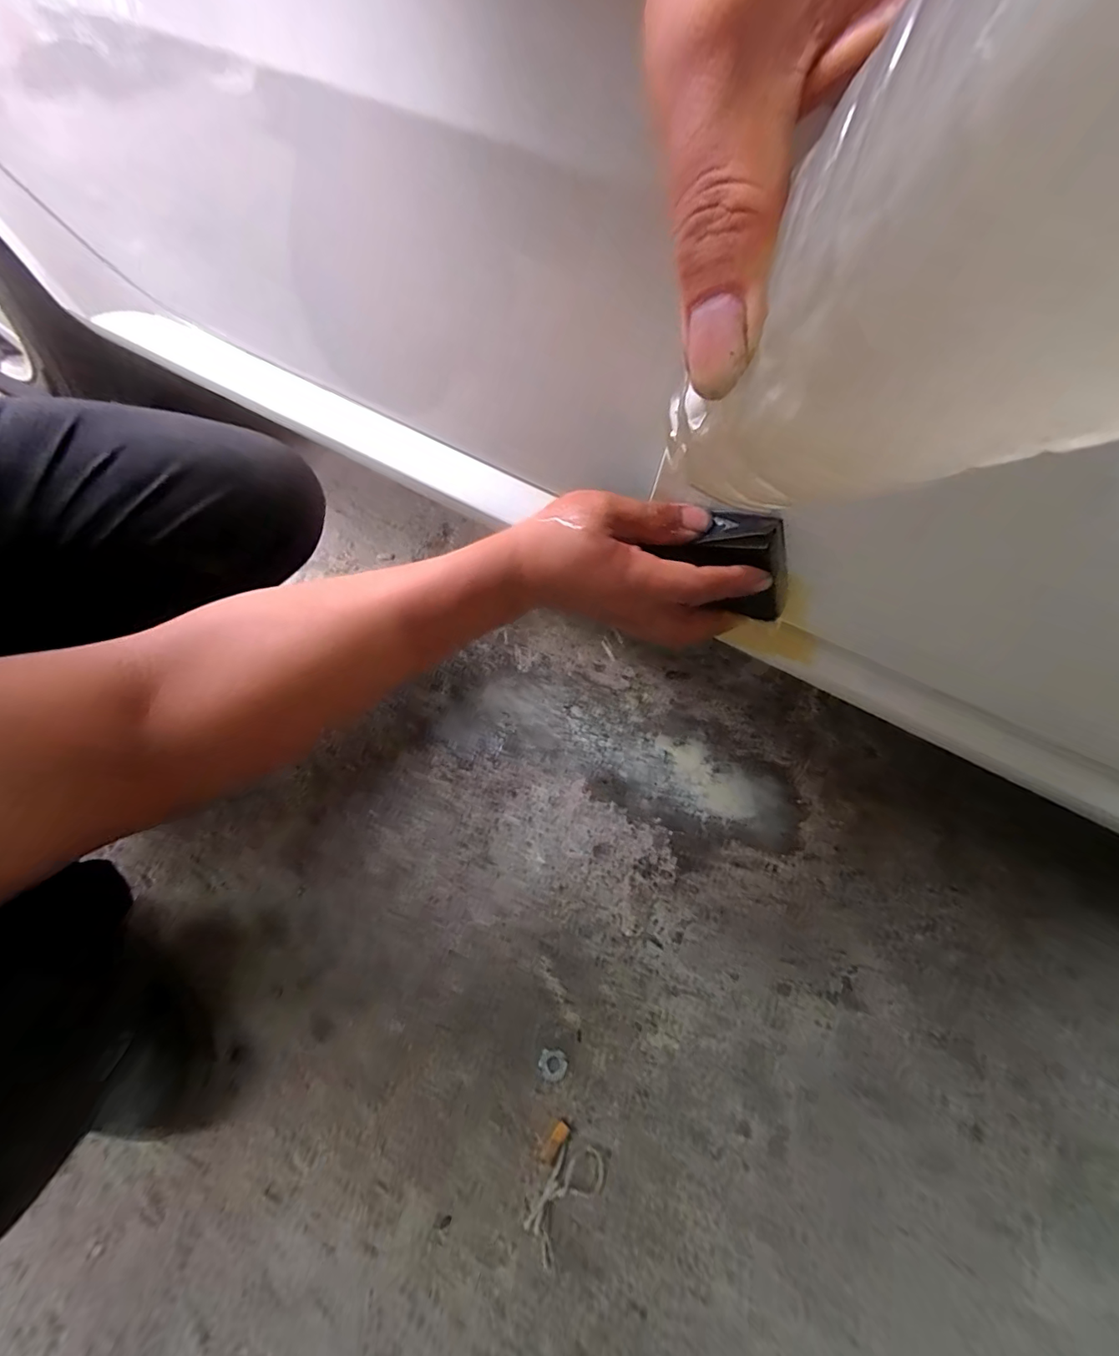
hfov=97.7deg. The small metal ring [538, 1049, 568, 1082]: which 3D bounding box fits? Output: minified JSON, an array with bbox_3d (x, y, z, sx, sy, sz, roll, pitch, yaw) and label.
[{"bbox_3d":[-0.006,0.353,0.445,0.025,0.004,0.023,2,60,-3],"label":"small metal ring"}]

